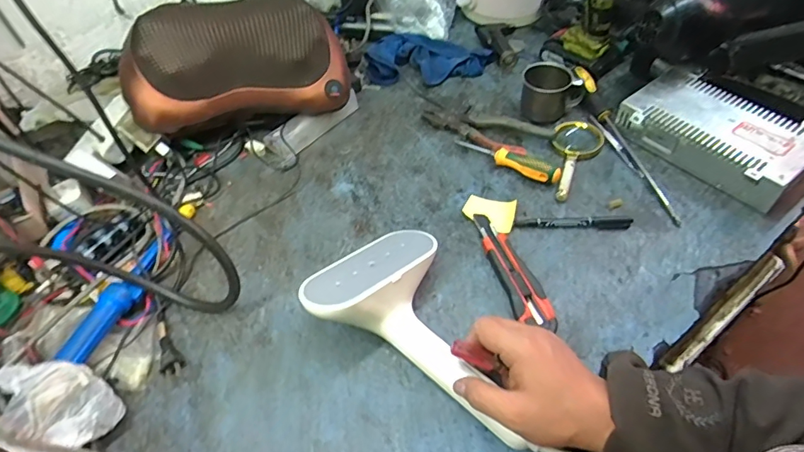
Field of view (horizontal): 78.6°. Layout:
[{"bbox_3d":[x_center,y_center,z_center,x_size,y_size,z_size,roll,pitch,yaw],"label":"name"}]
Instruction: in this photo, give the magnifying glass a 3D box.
[{"bbox_3d":[0.228,-0.093,0.659,0.063,0.015,0.157,18,55,19],"label":"magnifying glass"}]

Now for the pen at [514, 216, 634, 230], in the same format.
[{"bbox_3d":[0.206,-0.003,0.592,0.134,0.008,0.017,-2,51,4],"label":"pen"}]

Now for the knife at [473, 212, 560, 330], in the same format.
[{"bbox_3d":[0.126,0.047,0.557,0.041,0.018,0.165,-14,51,-5],"label":"knife"}]

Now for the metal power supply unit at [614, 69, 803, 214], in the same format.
[{"bbox_3d":[0.417,-0.125,0.647,0.144,0.050,0.217,-32,55,-19],"label":"metal power supply unit"}]

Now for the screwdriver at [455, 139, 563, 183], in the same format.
[{"bbox_3d":[0.139,-0.095,0.657,0.152,0.032,0.023,31,60,27],"label":"screwdriver"}]

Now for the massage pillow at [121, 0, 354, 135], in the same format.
[{"bbox_3d":[-0.228,-0.228,0.691,0.293,0.159,0.100,-12,17,-14],"label":"massage pillow"}]

